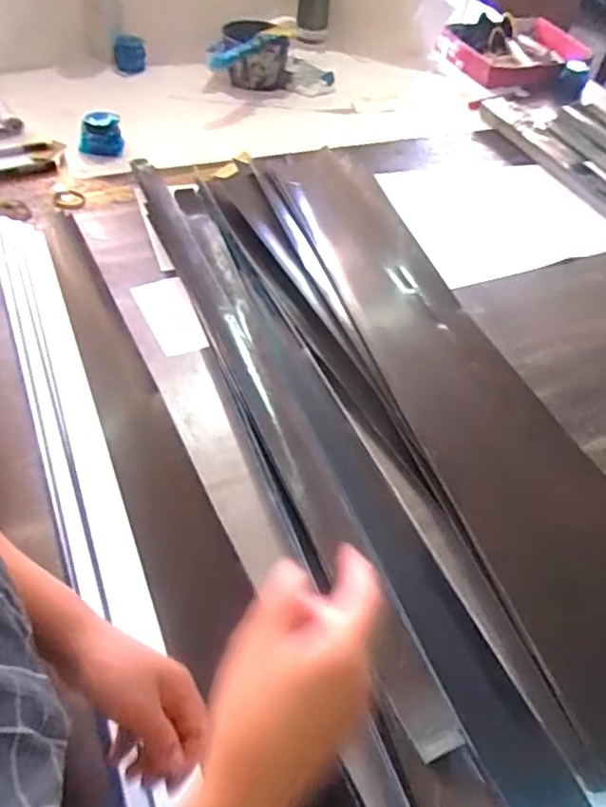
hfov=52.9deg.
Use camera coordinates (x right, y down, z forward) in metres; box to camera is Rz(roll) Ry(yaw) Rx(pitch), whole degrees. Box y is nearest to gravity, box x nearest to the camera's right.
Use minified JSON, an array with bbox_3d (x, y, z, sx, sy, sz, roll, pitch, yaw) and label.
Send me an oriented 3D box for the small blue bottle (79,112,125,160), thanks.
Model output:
[{"bbox_3d":[-0.365,-0.485,1.100,0.075,0.051,0.078,-6,53,-12],"label":"small blue bottle"}]

